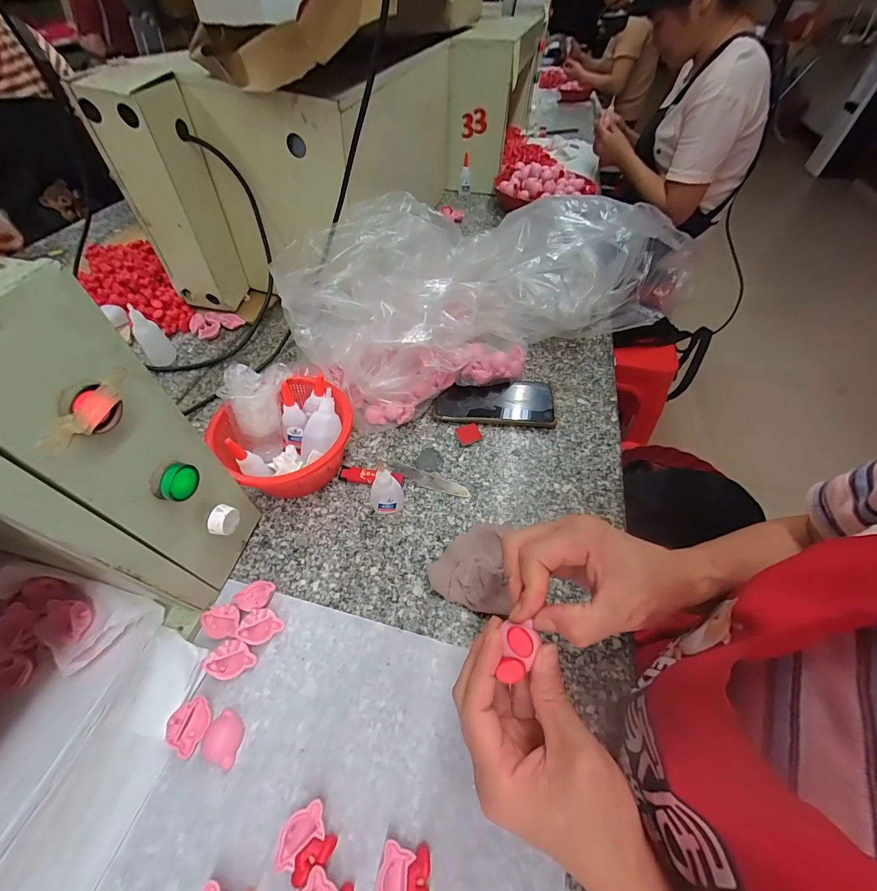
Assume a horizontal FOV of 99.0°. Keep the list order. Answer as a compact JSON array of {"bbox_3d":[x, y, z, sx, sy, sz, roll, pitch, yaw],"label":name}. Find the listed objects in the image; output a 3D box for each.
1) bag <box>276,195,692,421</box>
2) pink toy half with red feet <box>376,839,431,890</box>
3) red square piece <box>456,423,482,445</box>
[{"bbox_3d":[0.084,-0.242,0.552,0.582,0.184,0.245,-21,55,-17],"label":"bag"},{"bbox_3d":[-0.022,0.284,0.244,0.033,0.018,0.035,6,52,3],"label":"pink toy half with red feet"},{"bbox_3d":[0.039,-0.015,0.485,0.030,0.006,0.028,-15,54,-13],"label":"red square piece"}]

